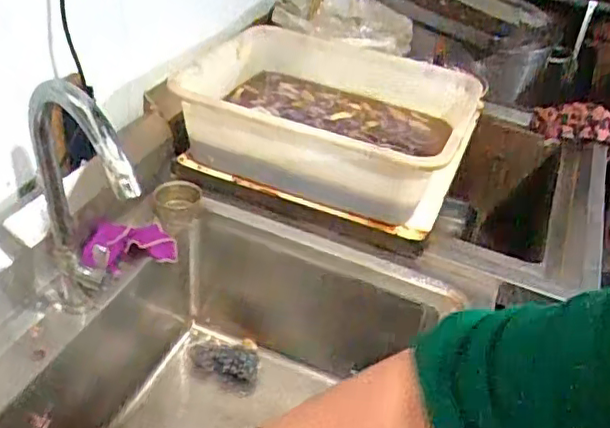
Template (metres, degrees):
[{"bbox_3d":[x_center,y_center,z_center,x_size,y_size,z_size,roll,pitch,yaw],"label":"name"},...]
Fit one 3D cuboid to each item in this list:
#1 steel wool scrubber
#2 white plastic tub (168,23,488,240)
[{"bbox_3d":[-0.135,0.251,1.033,0.121,0.045,0.072,17,38,12],"label":"steel wool scrubber"},{"bbox_3d":[0.029,-0.159,1.012,0.469,0.146,0.344,19,39,14],"label":"white plastic tub"}]

